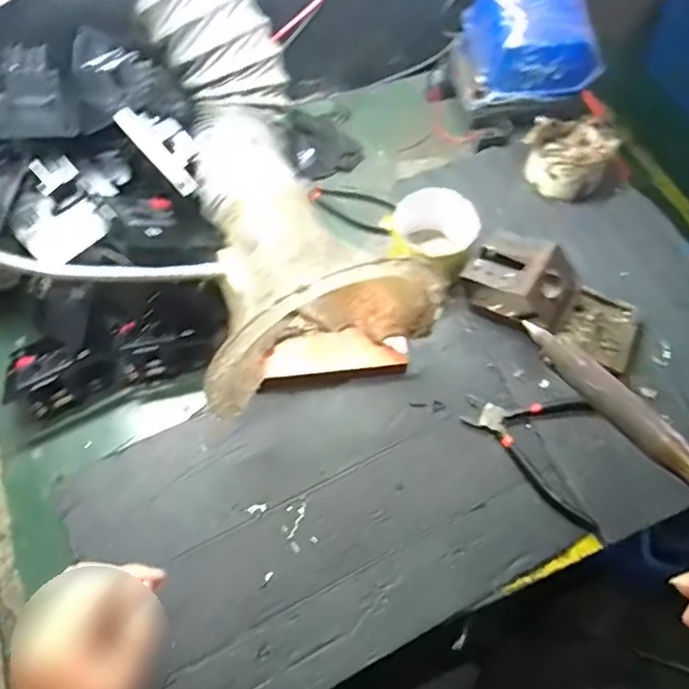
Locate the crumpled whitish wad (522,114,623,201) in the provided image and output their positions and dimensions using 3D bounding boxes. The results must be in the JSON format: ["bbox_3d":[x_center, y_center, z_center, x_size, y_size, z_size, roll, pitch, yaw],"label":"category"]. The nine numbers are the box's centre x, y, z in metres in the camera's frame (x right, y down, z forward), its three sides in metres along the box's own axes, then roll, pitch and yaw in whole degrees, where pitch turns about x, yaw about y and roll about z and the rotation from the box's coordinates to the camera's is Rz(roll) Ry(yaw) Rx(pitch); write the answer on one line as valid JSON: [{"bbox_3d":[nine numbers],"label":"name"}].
[{"bbox_3d":[0.251,-0.214,0.658,0.089,0.066,0.086,9,63,5],"label":"crumpled whitish wad"}]

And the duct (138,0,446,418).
[{"bbox_3d":[-0.091,-0.137,0.548,0.201,0.197,0.353,-25,68,-12],"label":"duct"}]

